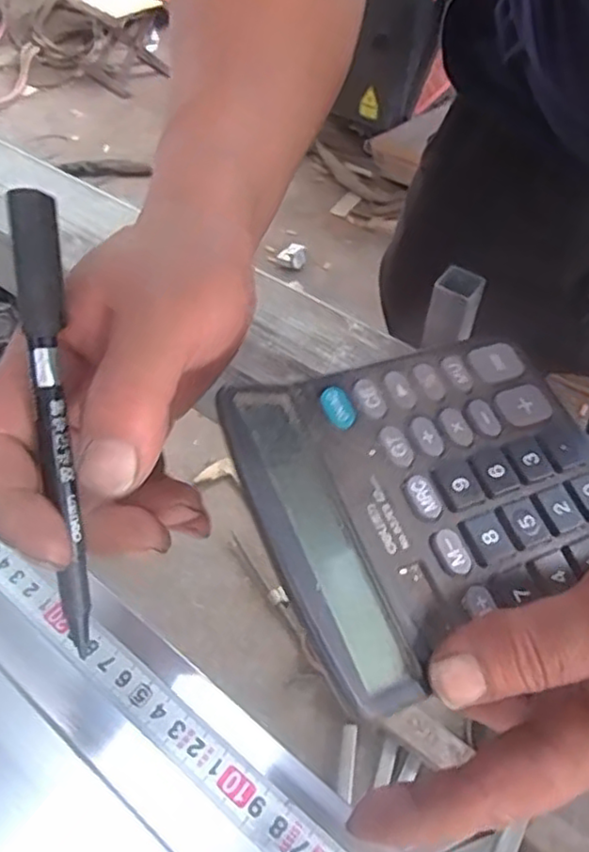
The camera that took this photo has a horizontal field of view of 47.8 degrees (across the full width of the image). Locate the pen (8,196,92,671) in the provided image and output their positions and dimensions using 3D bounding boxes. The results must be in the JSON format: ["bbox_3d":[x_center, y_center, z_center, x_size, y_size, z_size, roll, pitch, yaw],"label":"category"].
[{"bbox_3d":[-0.075,0.000,0.209,0.012,0.010,0.143,-5,94,-3],"label":"pen"}]

